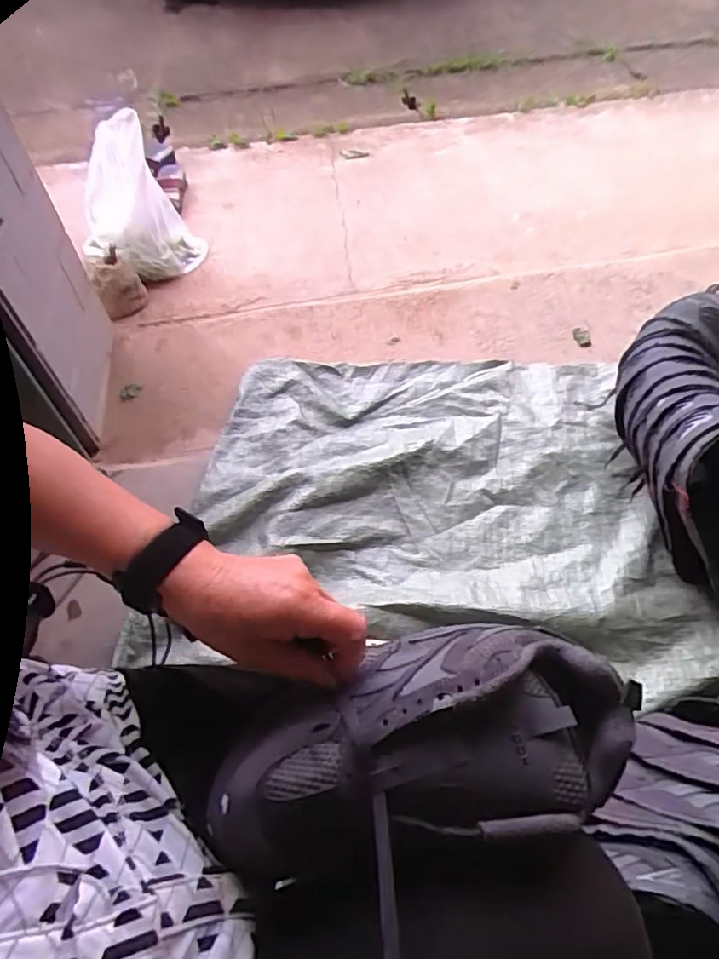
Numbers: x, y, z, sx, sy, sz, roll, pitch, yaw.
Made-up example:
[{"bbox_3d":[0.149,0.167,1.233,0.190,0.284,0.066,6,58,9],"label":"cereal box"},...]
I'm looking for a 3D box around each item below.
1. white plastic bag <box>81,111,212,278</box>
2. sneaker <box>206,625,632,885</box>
[{"bbox_3d":[-0.438,-0.540,1.124,0.153,0.290,0.216,37,63,22],"label":"white plastic bag"},{"bbox_3d":[0.027,0.156,0.343,0.253,0.077,0.117,-17,54,3],"label":"sneaker"}]

